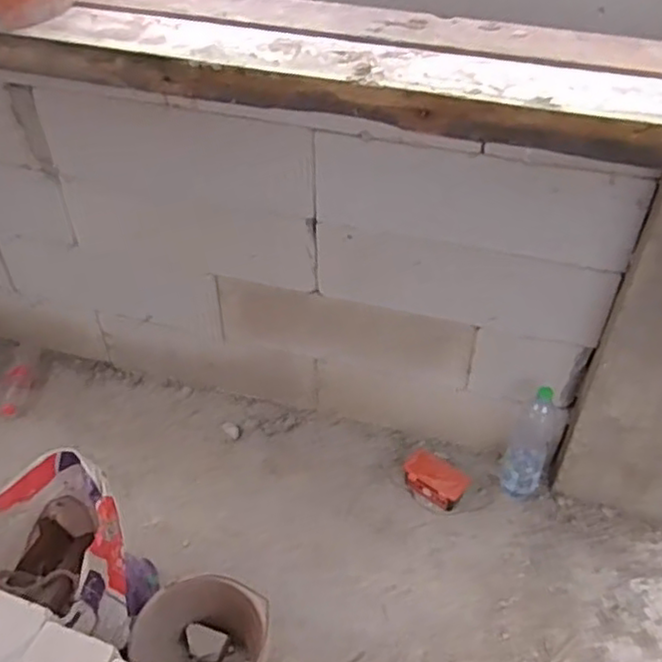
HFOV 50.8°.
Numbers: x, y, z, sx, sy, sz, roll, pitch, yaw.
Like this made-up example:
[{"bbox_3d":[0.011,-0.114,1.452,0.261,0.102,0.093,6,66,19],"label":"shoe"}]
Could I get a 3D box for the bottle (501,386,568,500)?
[{"bbox_3d":[0.471,0.261,1.605,0.115,0.314,0.091,17,45,15],"label":"bottle"}]

